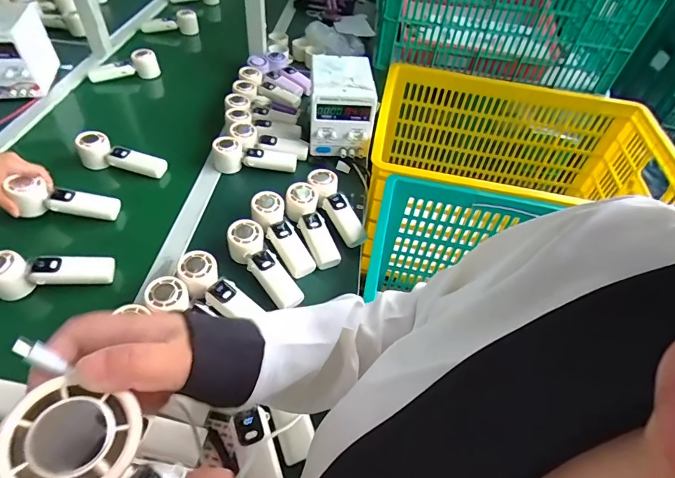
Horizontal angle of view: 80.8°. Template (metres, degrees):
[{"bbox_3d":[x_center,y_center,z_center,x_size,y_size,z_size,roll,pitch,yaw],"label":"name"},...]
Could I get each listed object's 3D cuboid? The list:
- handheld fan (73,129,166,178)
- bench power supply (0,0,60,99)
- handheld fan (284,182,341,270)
[{"bbox_3d":[-0.421,-0.161,0.774,0.161,0.053,0.048,13,48,5],"label":"handheld fan"},{"bbox_3d":[-0.758,-0.438,0.915,0.150,0.147,0.194,-10,50,-15],"label":"bench power supply"},{"bbox_3d":[-0.045,-0.021,0.708,0.056,0.039,0.166,-17,66,-21],"label":"handheld fan"}]

